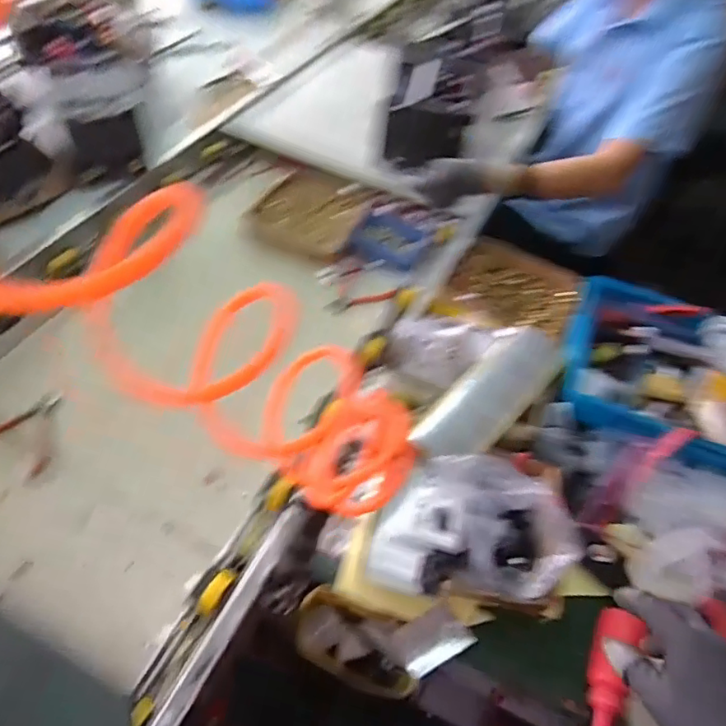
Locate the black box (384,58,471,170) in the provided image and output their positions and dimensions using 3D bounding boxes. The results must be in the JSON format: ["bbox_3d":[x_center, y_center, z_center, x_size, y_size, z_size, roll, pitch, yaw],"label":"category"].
[{"bbox_3d":[0.140,-0.538,1.198,0.162,0.121,0.212,11,51,2],"label":"black box"}]

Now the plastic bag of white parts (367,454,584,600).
[{"bbox_3d":[0.119,0.187,0.640,0.222,0.109,0.157,4,51,-4],"label":"plastic bag of white parts"}]

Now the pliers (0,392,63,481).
[{"bbox_3d":[-0.495,0.099,0.813,0.112,0.019,0.135,13,51,3],"label":"pliers"}]

